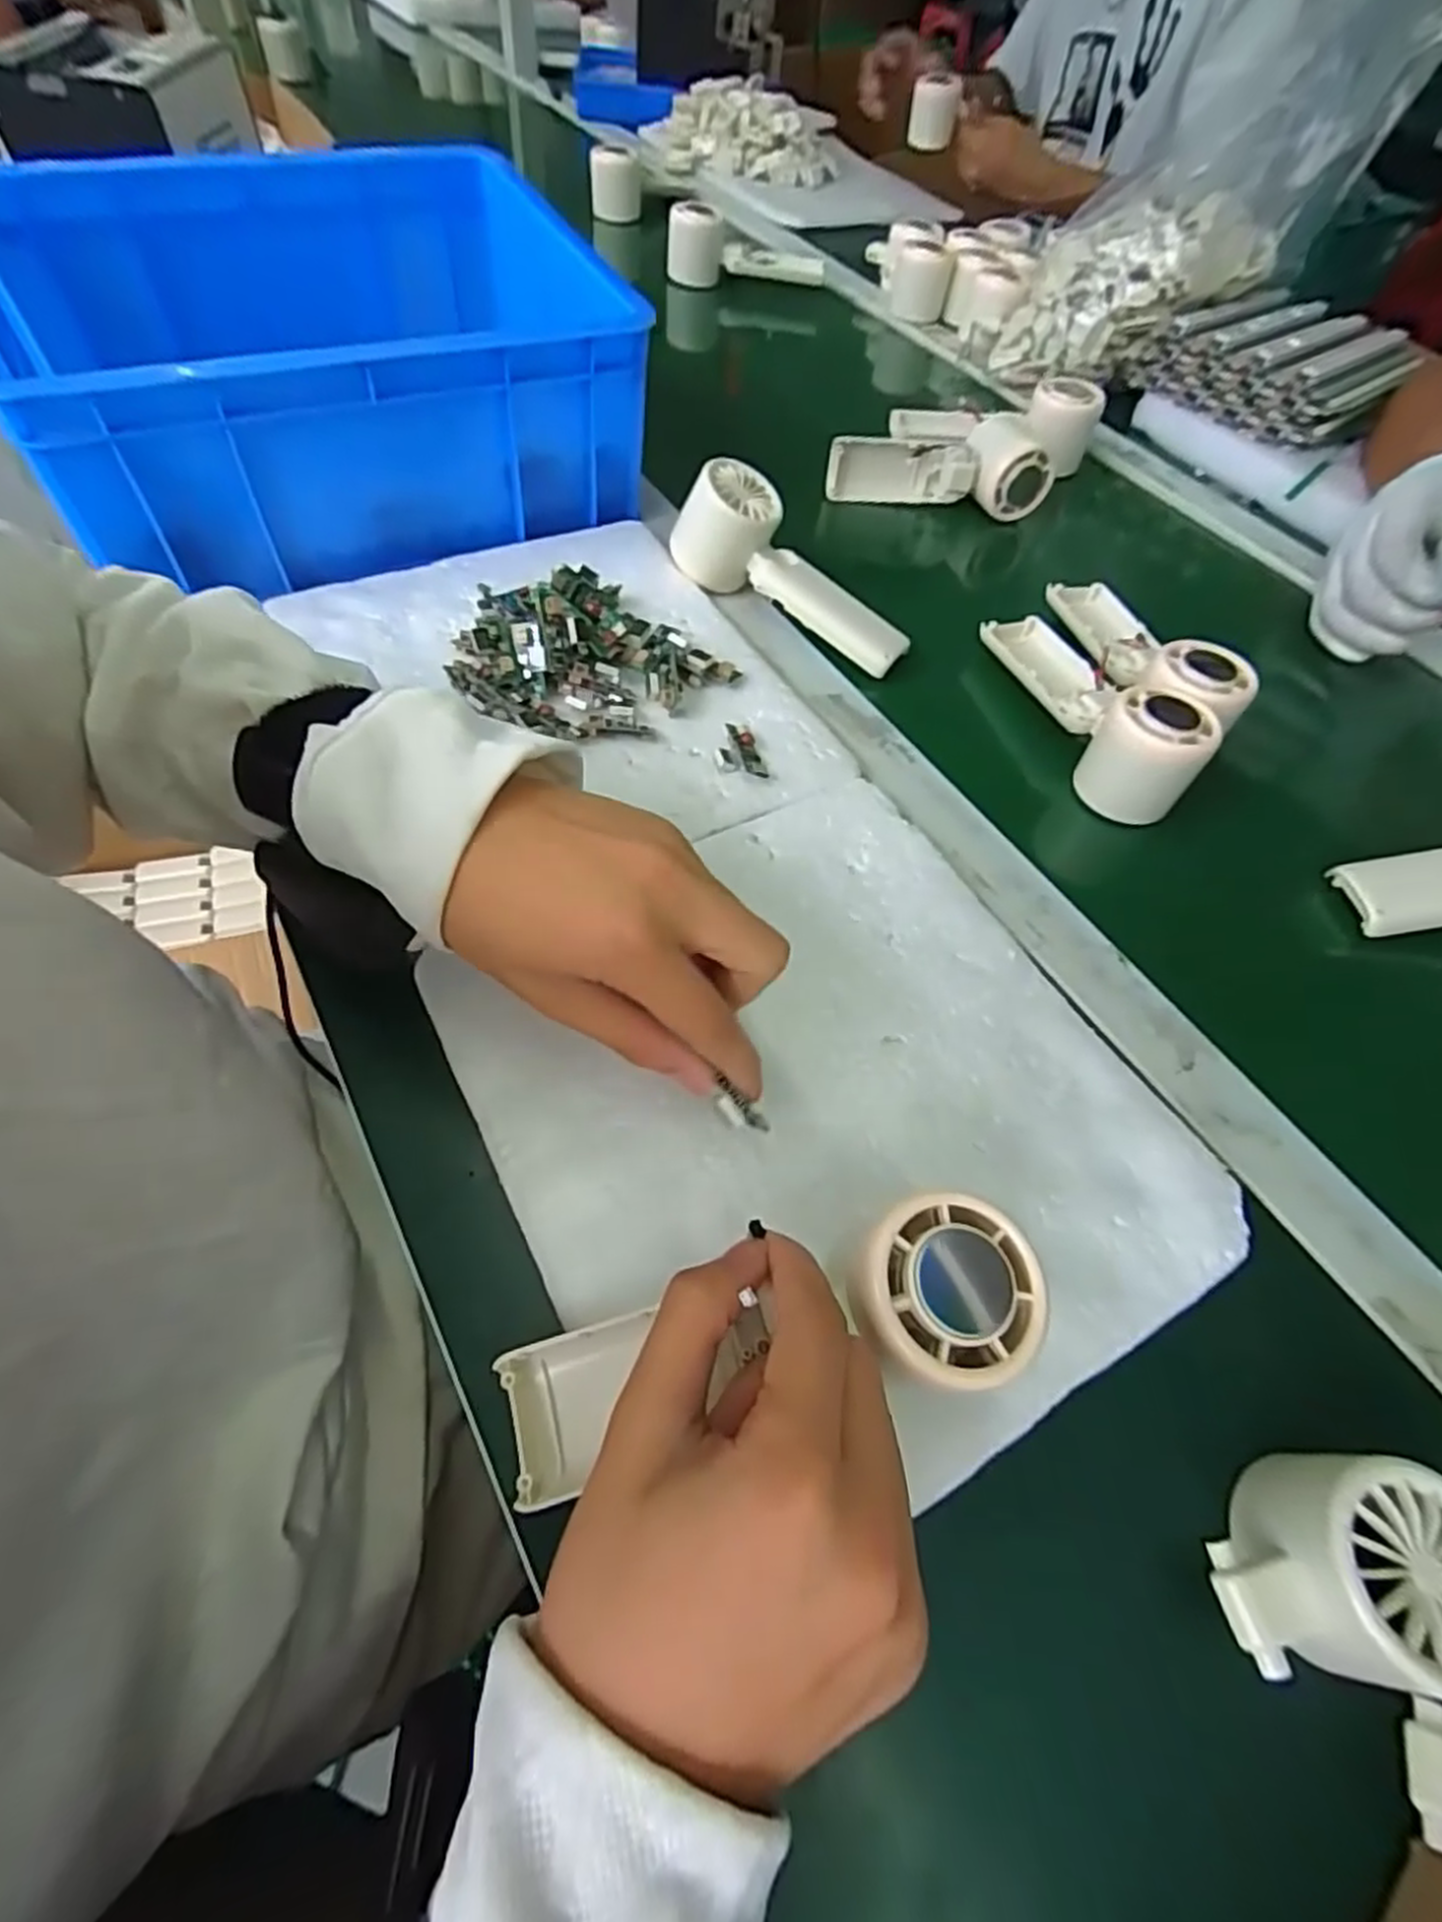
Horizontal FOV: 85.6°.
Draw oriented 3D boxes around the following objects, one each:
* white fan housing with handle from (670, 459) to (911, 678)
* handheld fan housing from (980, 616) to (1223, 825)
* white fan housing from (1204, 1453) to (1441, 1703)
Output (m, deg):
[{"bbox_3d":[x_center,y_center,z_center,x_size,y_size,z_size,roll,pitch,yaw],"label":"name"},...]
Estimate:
[{"bbox_3d":[0.047,-0.237,0.489,0.160,0.057,0.050,37,64,-2],"label":"white fan housing with handle"},{"bbox_3d":[0.214,-0.157,0.453,0.051,0.052,0.164,-12,59,-12],"label":"handheld fan housing"},{"bbox_3d":[0.183,0.182,0.235,0.073,0.053,0.057,3,57,-3],"label":"white fan housing"}]

